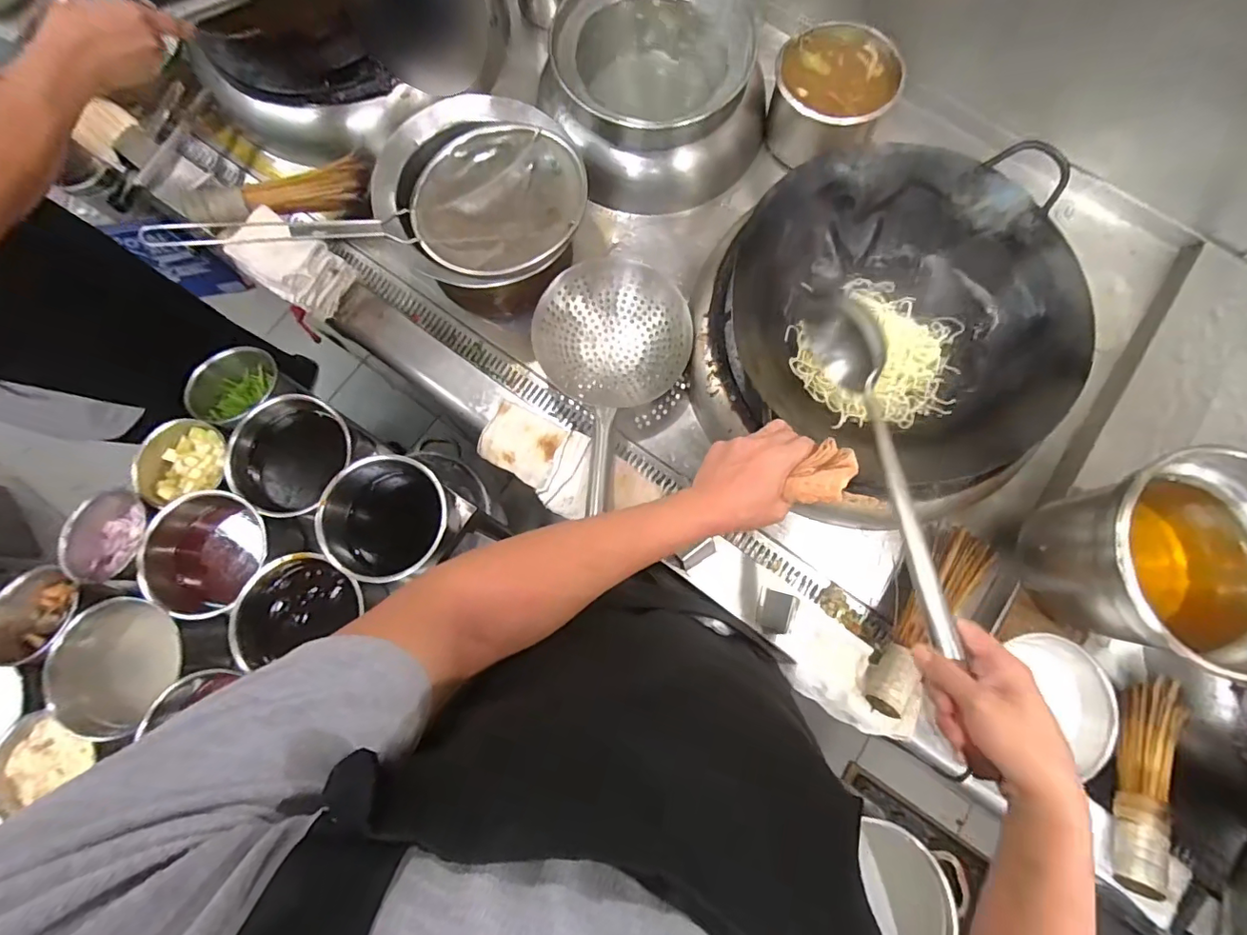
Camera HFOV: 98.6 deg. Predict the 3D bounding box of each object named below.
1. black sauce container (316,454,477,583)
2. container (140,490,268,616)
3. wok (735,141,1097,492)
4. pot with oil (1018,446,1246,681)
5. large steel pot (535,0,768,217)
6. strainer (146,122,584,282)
[{"bbox_3d":[-0.311,0.072,0.750,0.161,0.164,0.151,-24,79,-6],"label":"black sauce container"},{"bbox_3d":[-0.527,0.118,0.709,0.144,0.096,0.156,6,77,0],"label":"container"},{"bbox_3d":[0.351,-0.188,0.698,0.423,0.137,0.408,4,77,0],"label":"wok"},{"bbox_3d":[0.646,0.119,0.651,0.239,0.202,0.224,0,77,-1],"label":"pot with oil"},{"bbox_3d":[0.049,-0.616,0.905,0.333,0.222,0.290,-25,79,-7],"label":"large steel pot"},{"bbox_3d":[-0.314,-0.357,0.725,0.531,0.086,0.223,-9,77,-3],"label":"strainer"}]

